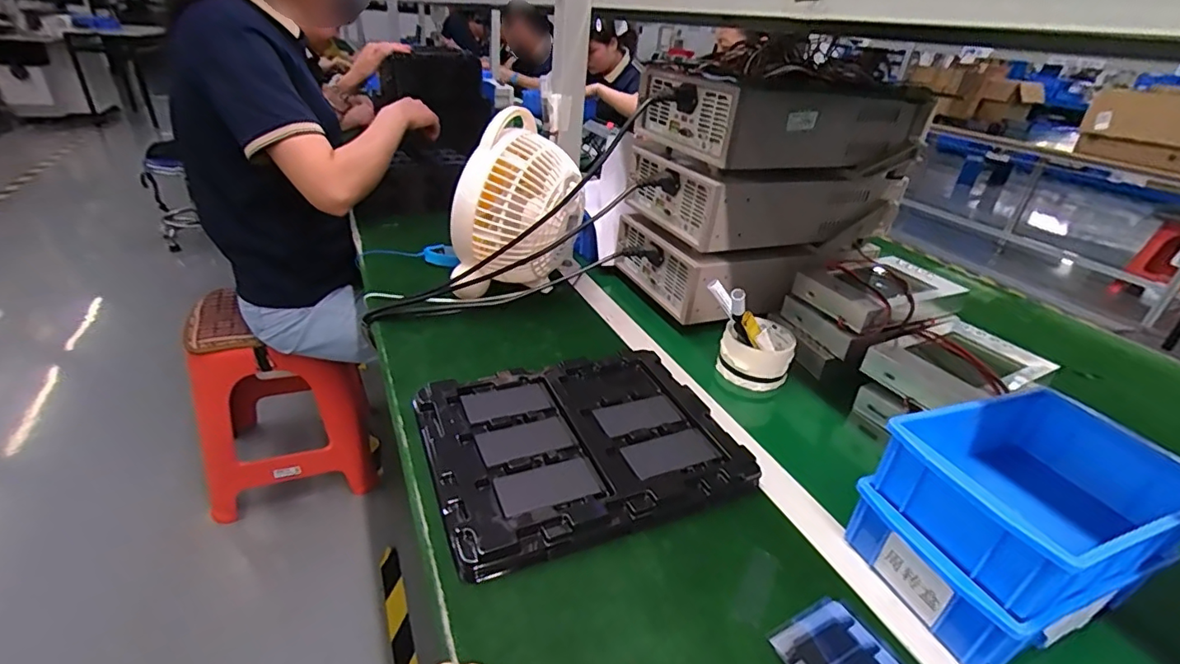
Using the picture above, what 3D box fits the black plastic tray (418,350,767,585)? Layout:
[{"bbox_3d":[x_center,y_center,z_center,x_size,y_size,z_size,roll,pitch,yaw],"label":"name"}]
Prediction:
[{"bbox_3d":[-0.009,0.102,0.509,0.273,0.025,0.209,-8,34,-24],"label":"black plastic tray"}]

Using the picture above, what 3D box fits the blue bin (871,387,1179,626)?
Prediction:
[{"bbox_3d":[0.337,0.117,0.400,0.204,0.064,0.129,-8,33,-22],"label":"blue bin"}]

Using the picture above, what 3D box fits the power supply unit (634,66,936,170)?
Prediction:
[{"bbox_3d":[0.255,-0.292,0.719,0.325,0.091,0.227,-10,34,-25],"label":"power supply unit"}]

